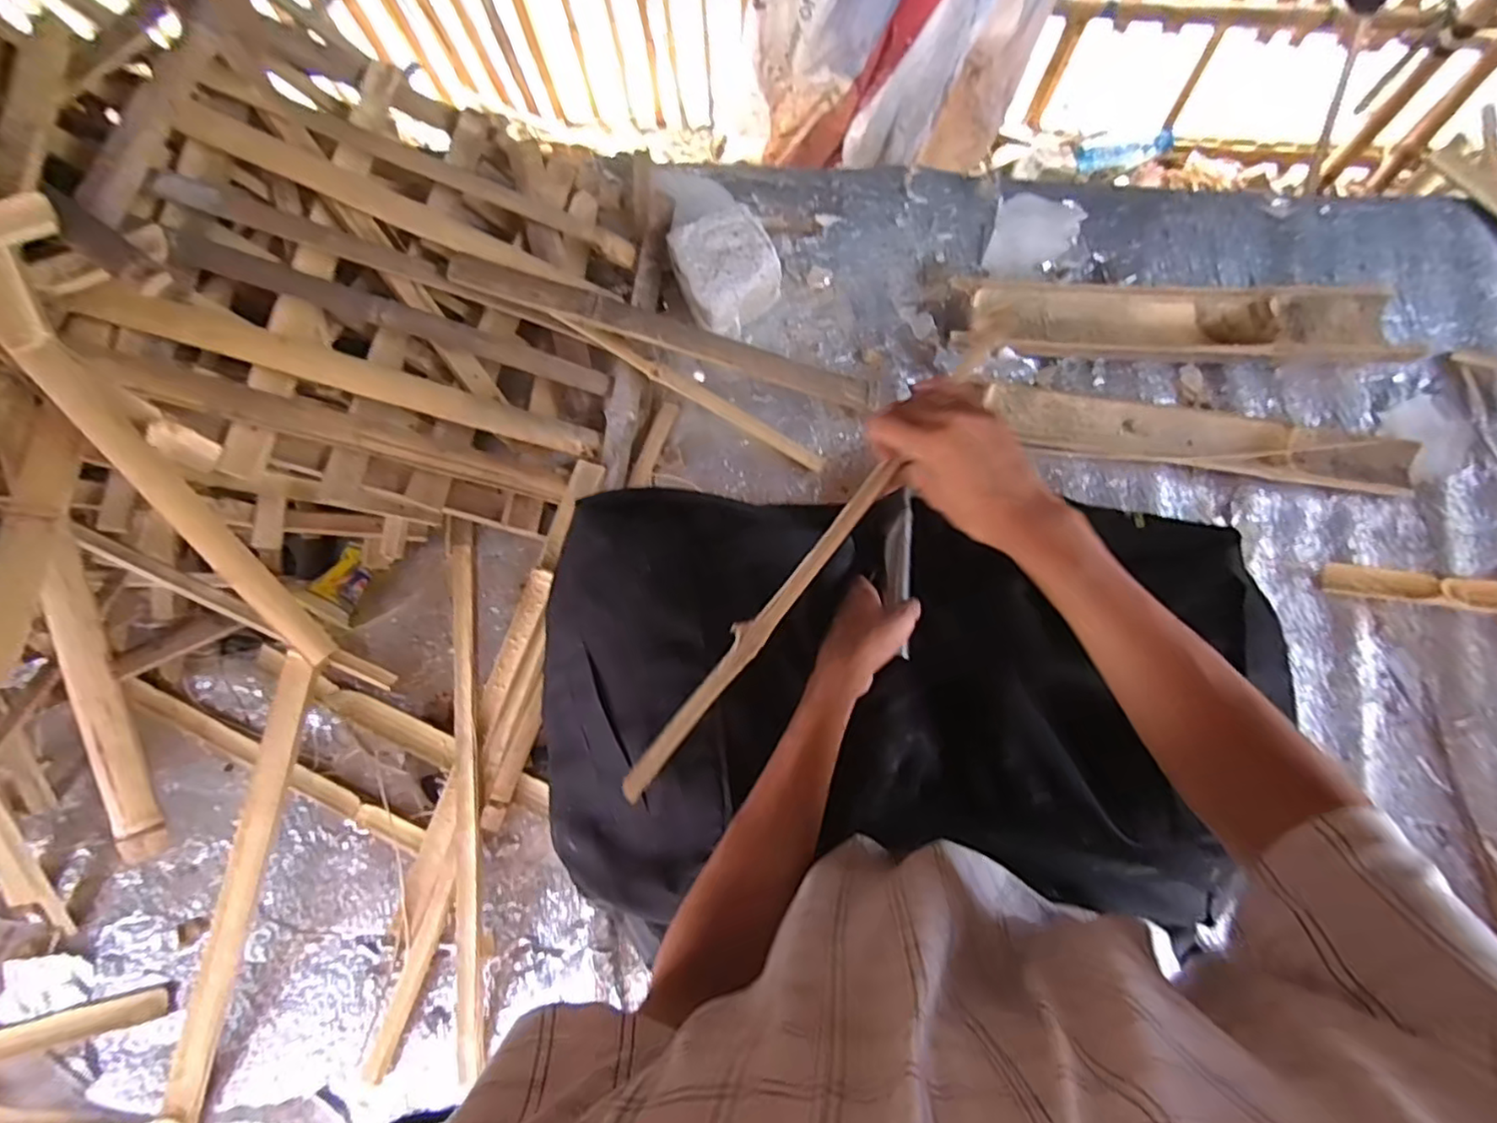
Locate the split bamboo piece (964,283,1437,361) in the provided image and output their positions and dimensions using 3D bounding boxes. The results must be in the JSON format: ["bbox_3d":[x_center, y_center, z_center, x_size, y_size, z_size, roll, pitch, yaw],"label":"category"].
[{"bbox_3d":[0.524,-0.293,0.794,0.504,0.049,0.108,4,76,2],"label":"split bamboo piece"}]

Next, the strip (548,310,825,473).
[{"bbox_3d":[-0.064,-0.201,0.766,0.353,0.013,0.020,29,78,-8],"label":"strip"}]

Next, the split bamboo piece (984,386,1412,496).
[{"bbox_3d":[0.538,-0.146,0.766,0.478,0.033,0.077,10,77,4],"label":"split bamboo piece"}]

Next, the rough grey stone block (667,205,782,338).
[{"bbox_3d":[-0.025,-0.362,0.812,0.119,0.075,0.136,-22,77,-4],"label":"rough grey stone block"}]

